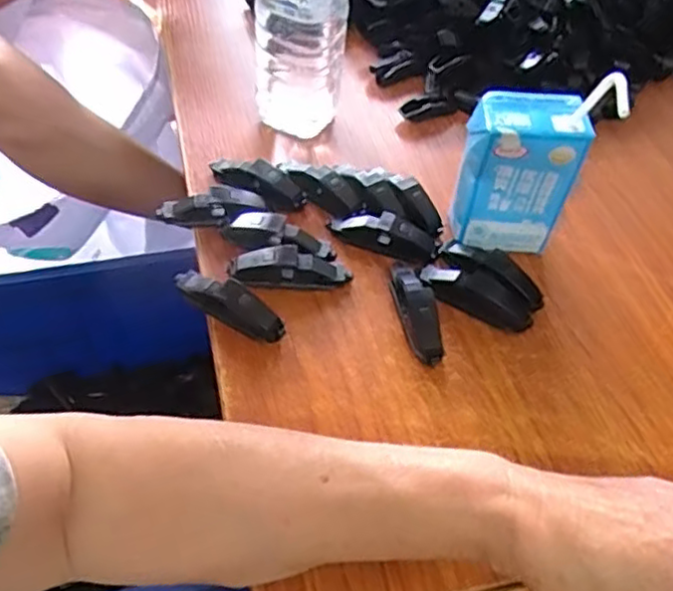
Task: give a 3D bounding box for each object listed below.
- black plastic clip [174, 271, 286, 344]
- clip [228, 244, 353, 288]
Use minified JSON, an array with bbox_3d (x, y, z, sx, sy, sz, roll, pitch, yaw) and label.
[{"bbox_3d":[-0.067,0.004,0.418,0.076,0.025,0.020,27,54,15],"label":"black plastic clip"},{"bbox_3d":[-0.030,-0.019,0.440,0.078,0.025,0.018,-2,52,-8],"label":"clip"}]

